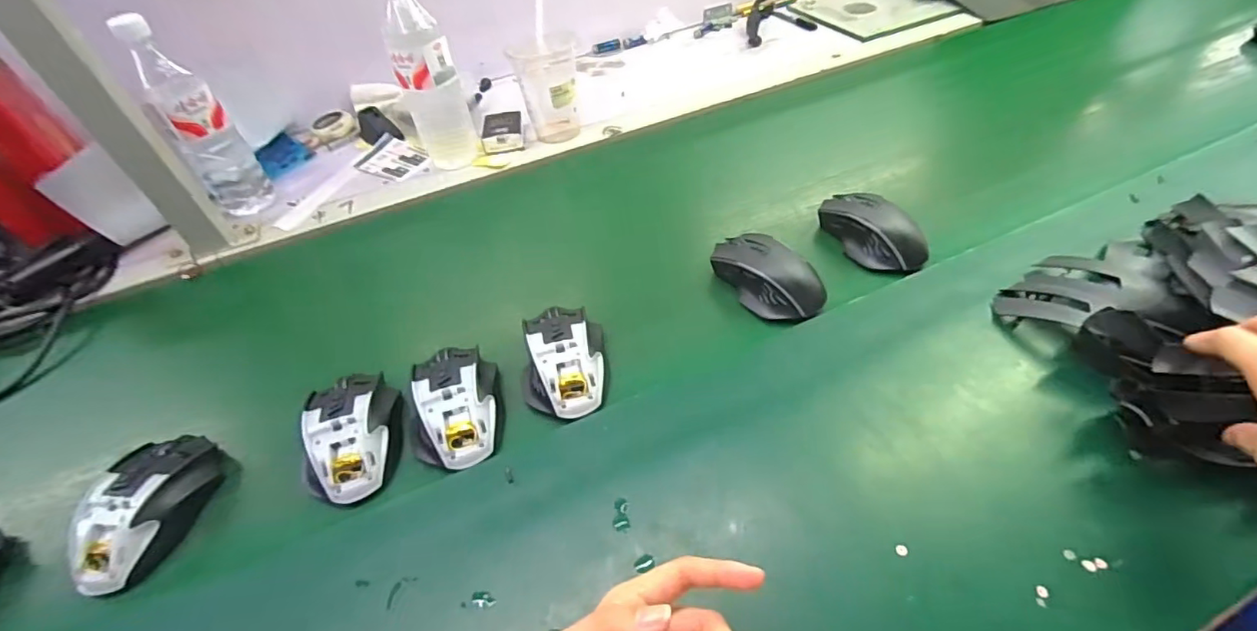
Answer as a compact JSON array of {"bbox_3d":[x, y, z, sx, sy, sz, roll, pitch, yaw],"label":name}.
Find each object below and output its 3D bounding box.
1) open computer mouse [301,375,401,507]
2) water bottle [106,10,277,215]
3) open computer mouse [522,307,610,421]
[{"bbox_3d":[-0.220,0.091,0.440,0.068,0.040,0.114,-12,46,-6],"label":"open computer mouse"},{"bbox_3d":[-0.488,-0.215,0.623,0.063,0.217,0.056,-33,51,-24],"label":"water bottle"},{"bbox_3d":[-0.056,0.033,0.470,0.074,0.031,0.105,-6,46,0],"label":"open computer mouse"}]

